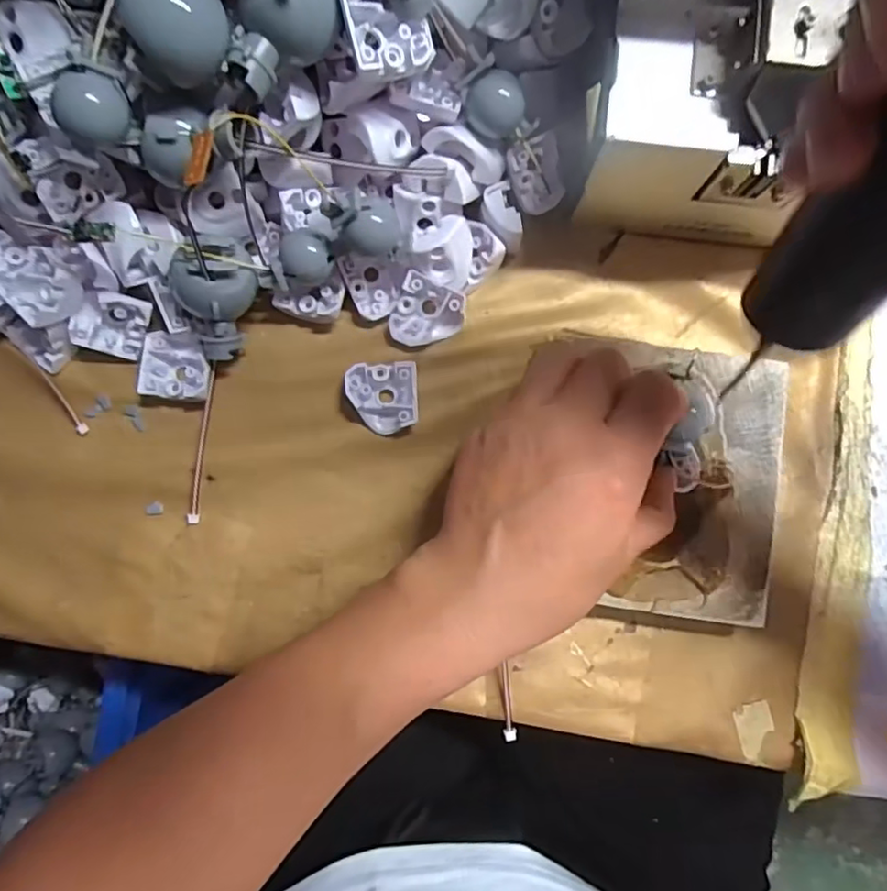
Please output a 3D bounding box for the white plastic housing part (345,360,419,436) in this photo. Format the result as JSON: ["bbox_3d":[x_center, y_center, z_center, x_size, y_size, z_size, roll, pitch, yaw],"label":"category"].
[{"bbox_3d":[-0.027,-0.022,0.287,0.031,0.016,0.031,-5,86,1],"label":"white plastic housing part"}]

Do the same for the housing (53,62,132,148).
[{"bbox_3d":[-0.127,-0.123,0.225,0.018,0.018,0.022,9,86,2],"label":"housing"}]

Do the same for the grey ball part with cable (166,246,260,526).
[{"bbox_3d":[-0.110,-0.030,0.286,0.033,0.031,0.125,14,111,6],"label":"grey ball part with cable"}]

